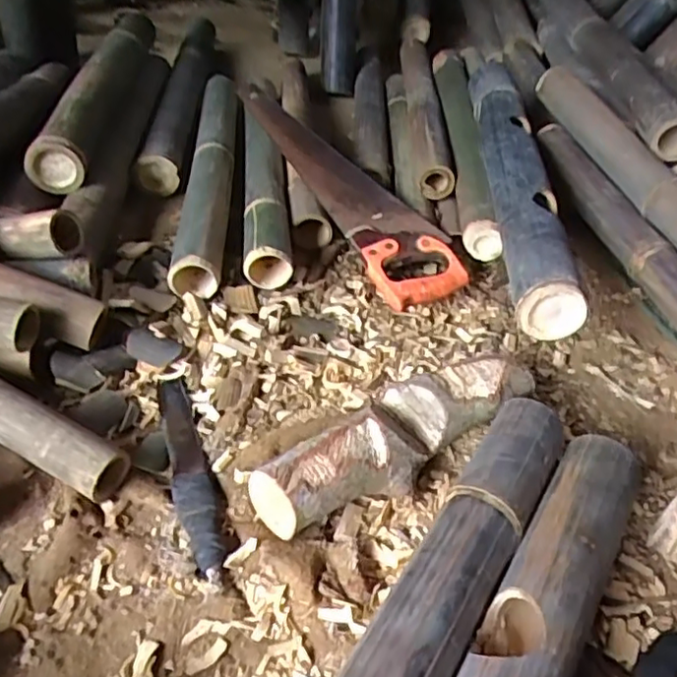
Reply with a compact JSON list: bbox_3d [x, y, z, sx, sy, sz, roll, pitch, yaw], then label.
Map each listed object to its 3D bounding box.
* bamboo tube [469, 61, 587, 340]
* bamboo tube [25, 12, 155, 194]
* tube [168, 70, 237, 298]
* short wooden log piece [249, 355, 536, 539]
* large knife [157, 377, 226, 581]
[{"bbox_3d":[0.254,-0.261,0.953,0.080,0.091,0.692,6,41,-2],"label":"bamboo tube"},{"bbox_3d":[-0.395,-0.425,1.080,0.079,0.083,0.567,3,42,-5],"label":"bamboo tube"},{"bbox_3d":[-0.204,-0.280,1.040,0.067,0.070,0.628,2,42,-7],"label":"tube"},{"bbox_3d":[0.065,0.097,0.656,0.320,0.058,0.094,-26,51,-32],"label":"short wooden log piece"},{"bbox_3d":[-0.151,0.125,0.637,0.036,0.019,0.247,-10,44,-19],"label":"large knife"}]

